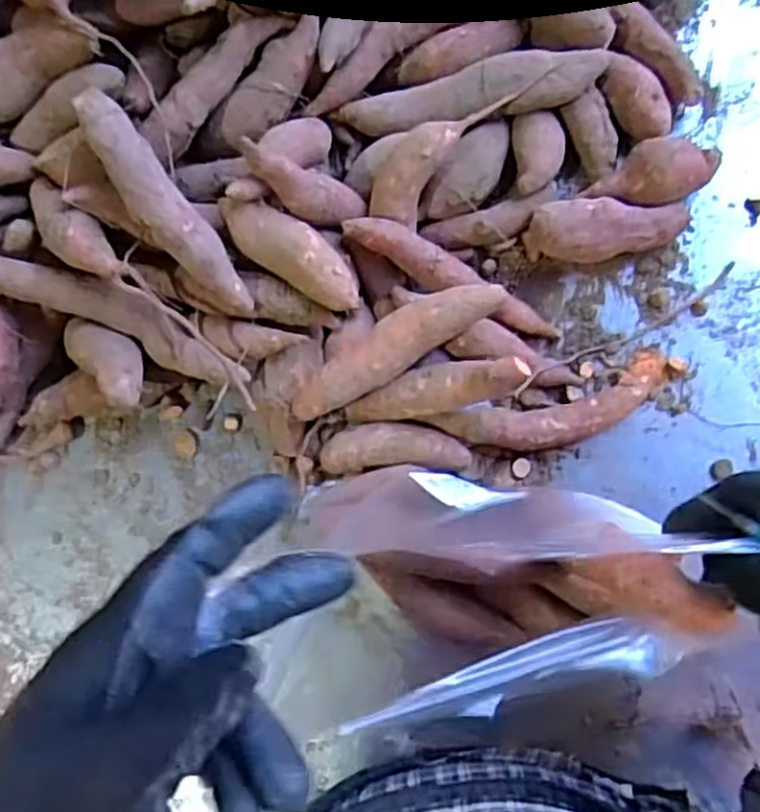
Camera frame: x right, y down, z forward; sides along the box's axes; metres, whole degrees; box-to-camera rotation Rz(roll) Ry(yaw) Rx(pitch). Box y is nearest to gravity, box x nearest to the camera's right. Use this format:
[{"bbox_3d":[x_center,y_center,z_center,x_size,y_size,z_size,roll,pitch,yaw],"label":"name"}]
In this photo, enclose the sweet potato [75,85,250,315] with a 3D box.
[{"bbox_3d":[-0.125,-0.114,0.431,0.028,0.028,0.146,-36,101,3],"label":"sweet potato"}]

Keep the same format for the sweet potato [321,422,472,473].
[{"bbox_3d":[0.010,0.025,0.464,0.089,0.020,0.029,-2,83,6],"label":"sweet potato"}]

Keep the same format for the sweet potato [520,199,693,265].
[{"bbox_3d":[0.142,-0.108,0.468,0.096,0.027,0.034,1,83,7],"label":"sweet potato"}]

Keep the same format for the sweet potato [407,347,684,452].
[{"bbox_3d":[0.111,0.003,0.460,0.159,0.023,0.040,-17,82,4],"label":"sweet potato"}]

